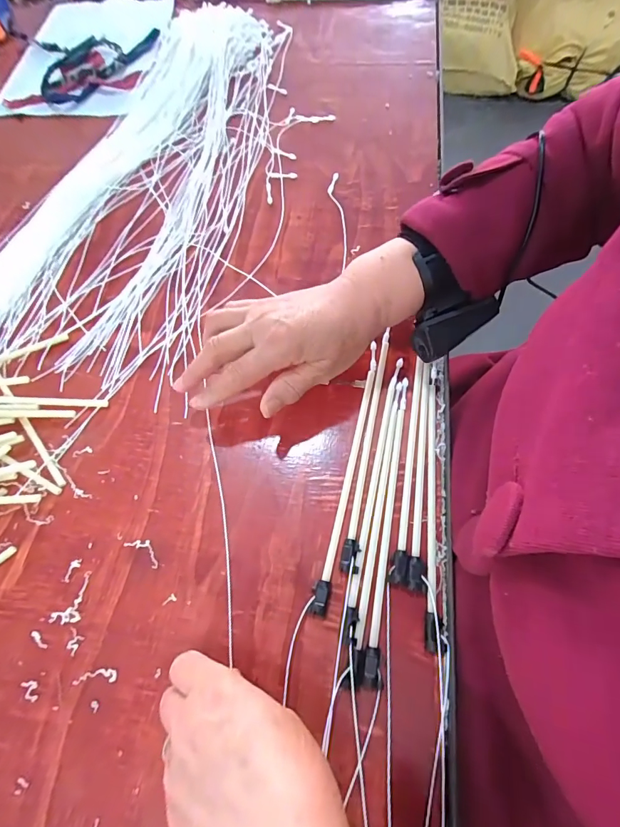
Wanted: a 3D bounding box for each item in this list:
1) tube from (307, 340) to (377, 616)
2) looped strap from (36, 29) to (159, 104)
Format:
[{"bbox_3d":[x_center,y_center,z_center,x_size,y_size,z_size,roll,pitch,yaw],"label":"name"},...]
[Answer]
[{"bbox_3d":[0.032,0.039,0.333,0.012,0.009,0.227,12,67,8],"label":"tube"},{"bbox_3d":[-0.319,-0.500,0.591,0.177,0.020,0.163,-3,66,2],"label":"looped strap"}]

